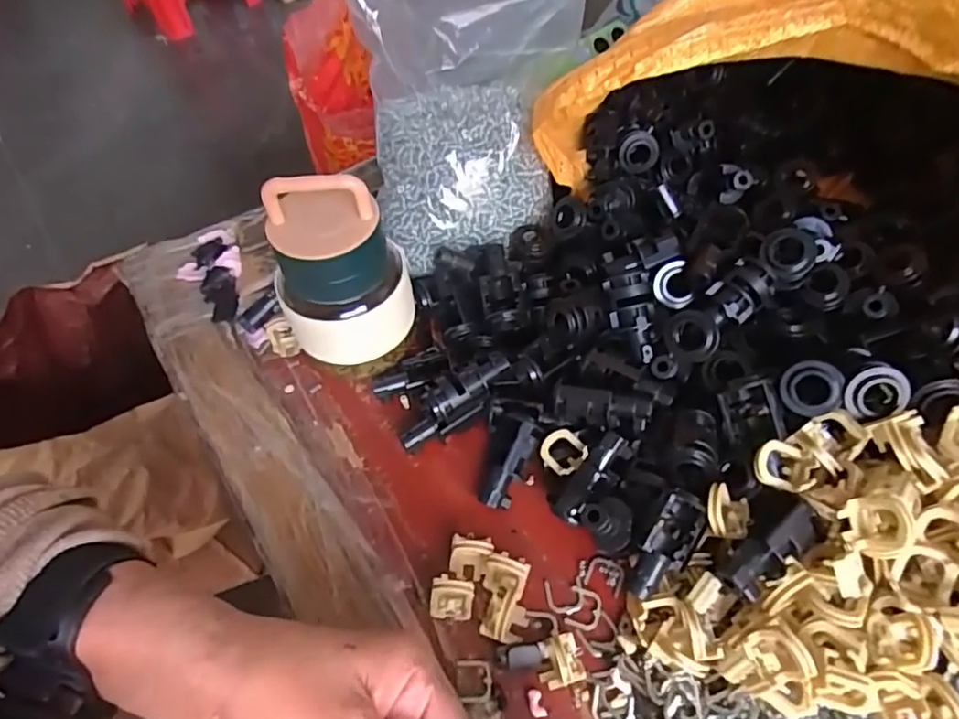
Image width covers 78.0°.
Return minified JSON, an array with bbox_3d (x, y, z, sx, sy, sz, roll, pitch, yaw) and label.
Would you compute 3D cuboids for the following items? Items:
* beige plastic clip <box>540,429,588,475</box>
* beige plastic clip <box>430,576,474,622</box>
[{"bbox_3d":[0.047,0.052,0.325,0.025,0.010,0.022,33,75,37],"label":"beige plastic clip"},{"bbox_3d":[-0.014,0.119,0.294,0.021,0.027,0.014,1,55,6],"label":"beige plastic clip"}]

